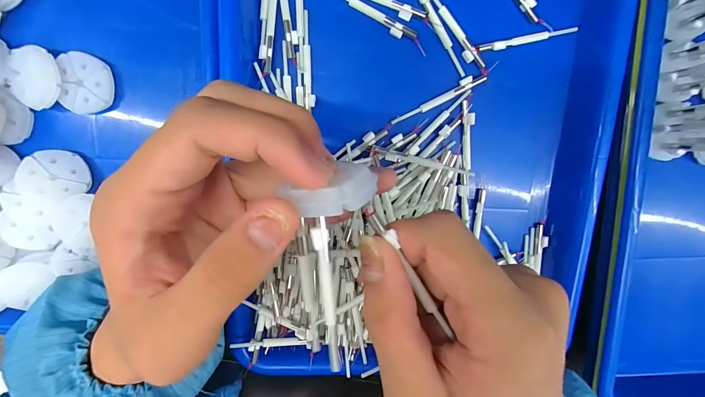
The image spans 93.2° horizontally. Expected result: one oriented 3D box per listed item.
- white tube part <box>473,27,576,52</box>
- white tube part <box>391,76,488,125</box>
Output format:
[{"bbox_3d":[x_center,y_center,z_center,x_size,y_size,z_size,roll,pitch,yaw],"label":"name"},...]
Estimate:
[{"bbox_3d":[0.116,-0.105,0.221,0.067,0.004,0.006,-12,101,-1],"label":"white tube part"},{"bbox_3d":[0.058,-0.067,0.227,0.068,0.005,0.008,-28,101,2],"label":"white tube part"}]

